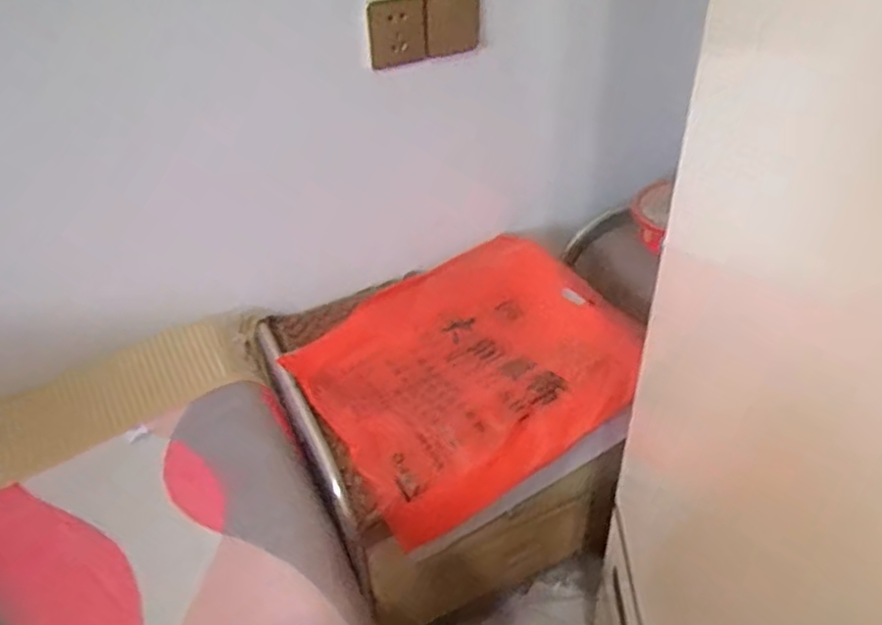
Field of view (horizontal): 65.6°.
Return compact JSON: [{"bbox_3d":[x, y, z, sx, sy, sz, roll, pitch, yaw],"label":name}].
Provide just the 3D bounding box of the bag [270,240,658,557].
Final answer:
[{"bbox_3d":[0.040,0.078,1.025,0.469,0.111,0.418,-23,42,-25],"label":"bag"}]

